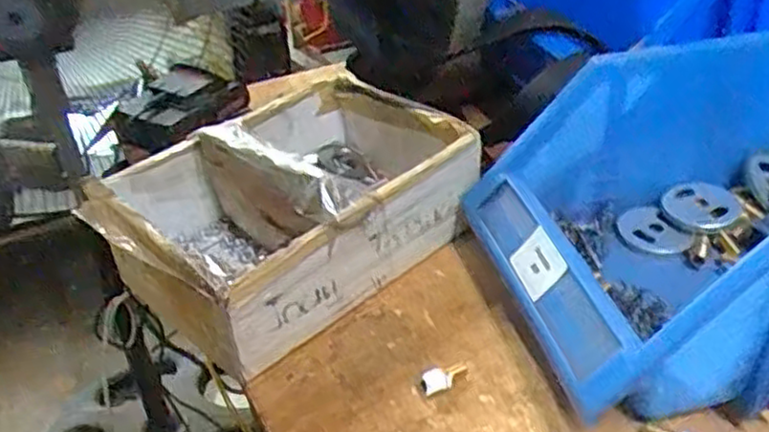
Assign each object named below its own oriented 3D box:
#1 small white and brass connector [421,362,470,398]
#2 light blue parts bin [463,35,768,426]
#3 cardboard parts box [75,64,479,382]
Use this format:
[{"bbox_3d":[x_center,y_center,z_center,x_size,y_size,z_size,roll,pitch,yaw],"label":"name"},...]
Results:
[{"bbox_3d":[0.035,0.090,0.409,0.034,0.012,0.013,-14,36,-35],"label":"small white and brass connector"},{"bbox_3d":[0.249,-0.011,0.430,0.357,0.128,0.192,-10,37,-9],"label":"light blue parts bin"},{"bbox_3d":[-0.060,-0.007,0.480,0.225,0.094,0.143,-31,45,-32],"label":"cardboard parts box"}]

